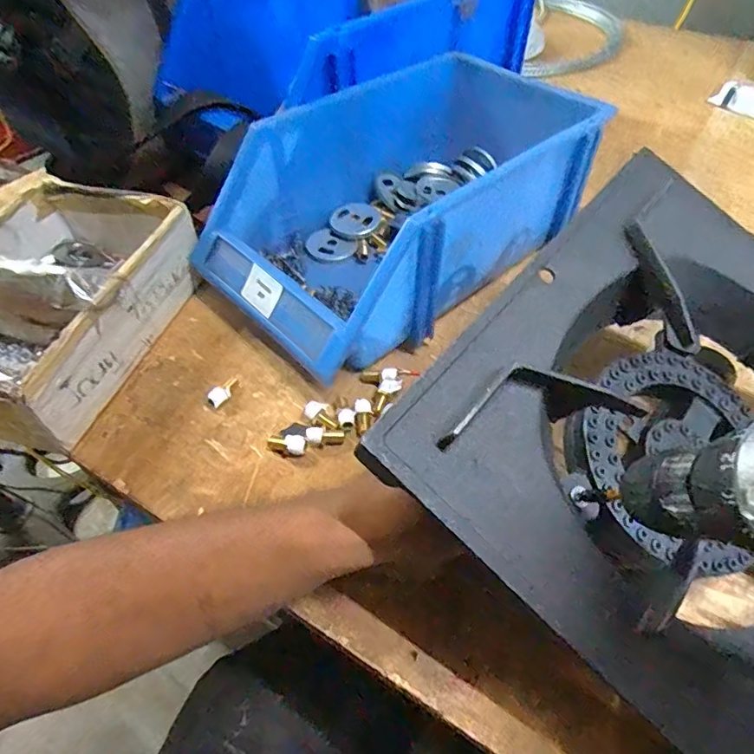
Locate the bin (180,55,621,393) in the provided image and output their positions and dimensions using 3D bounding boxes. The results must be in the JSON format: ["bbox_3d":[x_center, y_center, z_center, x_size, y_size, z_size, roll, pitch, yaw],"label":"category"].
[{"bbox_3d":[0.033,-0.162,0.469,0.357,0.128,0.192,-35,59,-25],"label":"bin"}]

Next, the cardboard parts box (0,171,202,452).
[{"bbox_3d":[-0.256,-0.058,0.406,0.143,0.094,0.225,13,52,11],"label":"cardboard parts box"}]

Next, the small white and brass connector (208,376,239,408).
[{"bbox_3d":[-0.118,0.009,0.403,0.013,0.012,0.034,19,41,15],"label":"small white and brass connector"}]

